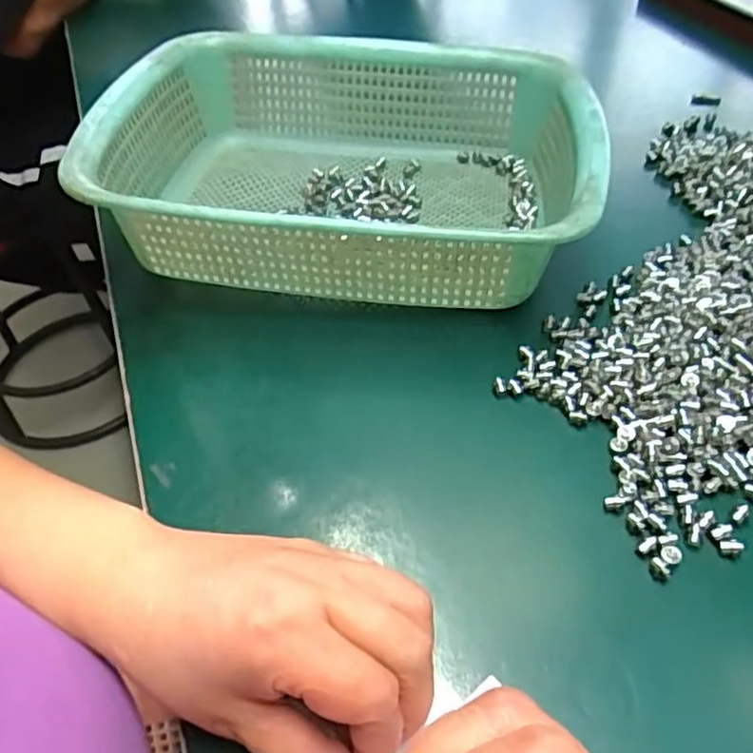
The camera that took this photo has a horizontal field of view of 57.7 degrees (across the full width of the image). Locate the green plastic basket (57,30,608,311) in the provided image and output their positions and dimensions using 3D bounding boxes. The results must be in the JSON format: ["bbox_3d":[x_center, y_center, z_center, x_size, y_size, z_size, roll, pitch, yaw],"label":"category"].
[{"bbox_3d":[-0.014,-0.134,0.434,0.287,0.090,0.219,6,49,11],"label":"green plastic basket"}]

